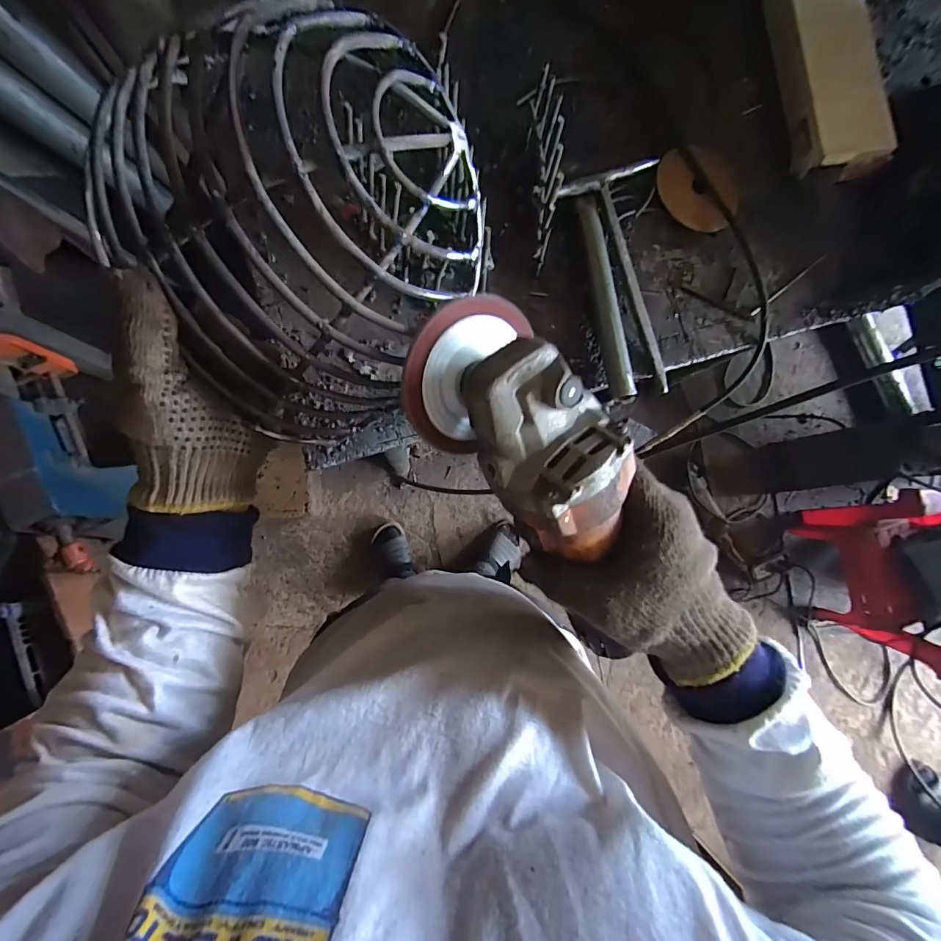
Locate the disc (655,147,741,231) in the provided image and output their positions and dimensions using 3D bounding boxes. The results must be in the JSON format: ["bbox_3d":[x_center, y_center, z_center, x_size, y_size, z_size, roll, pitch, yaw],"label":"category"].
[{"bbox_3d":[0.240,-0.295,0.469,0.093,0.004,0.088,1,85,-11],"label":"disc"}]

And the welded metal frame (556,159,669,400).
[{"bbox_3d":[0.151,-0.181,0.432,0.085,0.026,0.213,-14,88,-7],"label":"welded metal frame"}]

